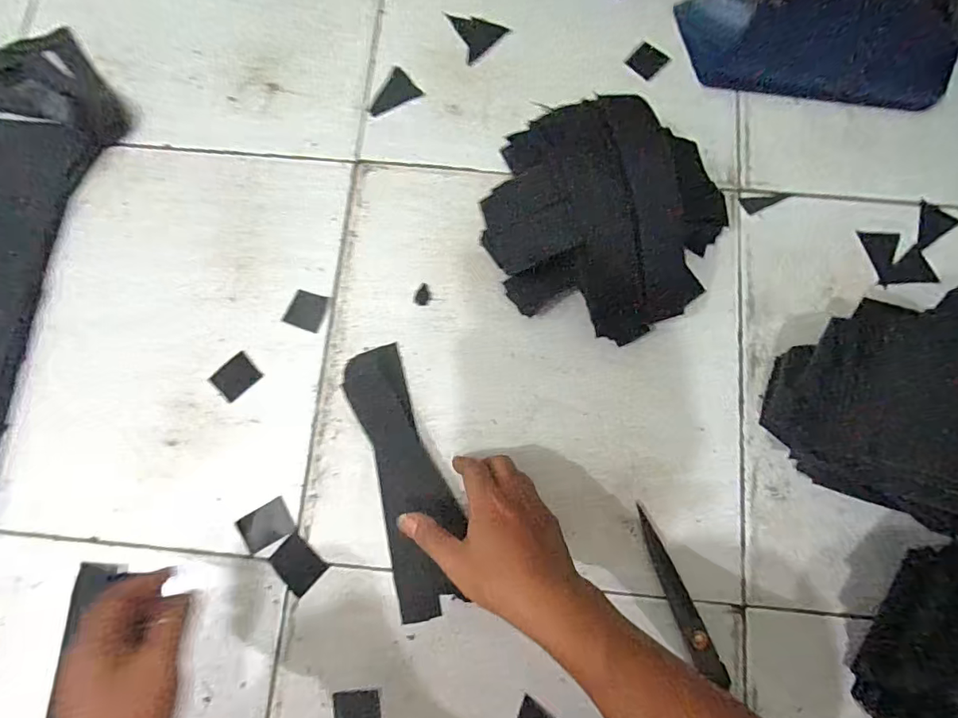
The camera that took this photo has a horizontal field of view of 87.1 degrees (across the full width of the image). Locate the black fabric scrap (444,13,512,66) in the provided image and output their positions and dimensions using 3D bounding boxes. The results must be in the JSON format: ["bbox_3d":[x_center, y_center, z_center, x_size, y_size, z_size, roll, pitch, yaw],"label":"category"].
[{"bbox_3d":[0.002,-0.364,0.559,0.055,0.004,0.064,-22,80,-4],"label":"black fabric scrap"}]

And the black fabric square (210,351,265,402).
[{"bbox_3d":[-0.234,0.017,0.486,0.041,0.004,0.033,-41,81,-7],"label":"black fabric square"}]

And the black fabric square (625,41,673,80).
[{"bbox_3d":[0.182,-0.323,0.546,0.037,0.004,0.036,-44,78,-3],"label":"black fabric square"}]

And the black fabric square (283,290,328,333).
[{"bbox_3d":[-0.169,-0.048,0.495,0.034,0.004,0.036,20,80,4],"label":"black fabric square"}]

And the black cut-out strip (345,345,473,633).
[{"bbox_3d":[-0.064,0.105,0.460,0.069,0.014,0.239,-16,82,-7],"label":"black cut-out strip"}]

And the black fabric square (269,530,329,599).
[{"bbox_3d":[-0.161,0.183,0.450,0.044,0.004,0.037,41,82,8],"label":"black fabric square"}]

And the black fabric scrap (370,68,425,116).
[{"bbox_3d":[-0.095,-0.284,0.543,0.057,0.004,0.041,-41,81,-7],"label":"black fabric scrap"}]

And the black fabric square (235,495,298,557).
[{"bbox_3d":[-0.190,0.150,0.452,0.043,0.004,0.033,-28,86,-15],"label":"black fabric square"}]

